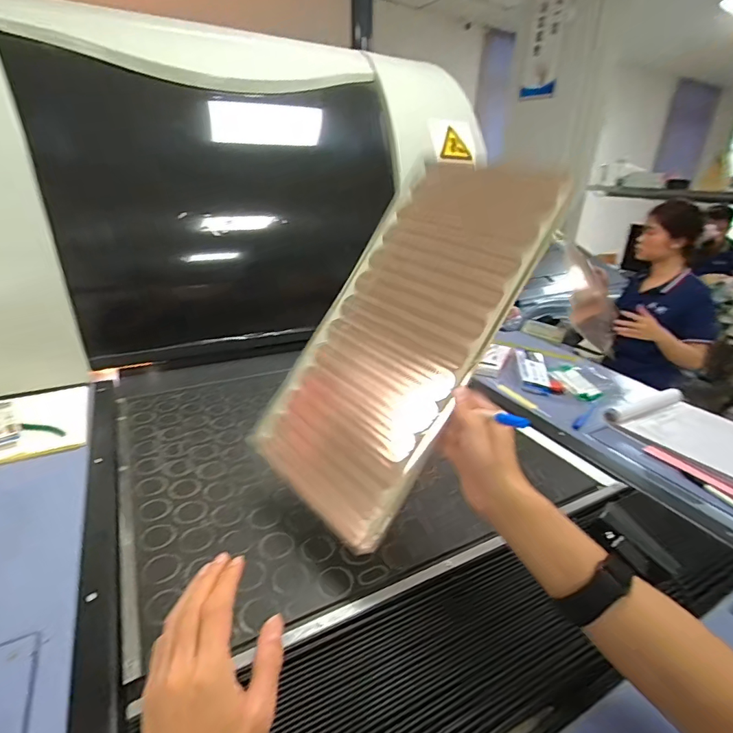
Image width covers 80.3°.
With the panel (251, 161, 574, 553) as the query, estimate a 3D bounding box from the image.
[{"bbox_3d":[0.043,-0.047,0.558,0.246,0.475,0.036,32,2,38],"label":"panel"}]

